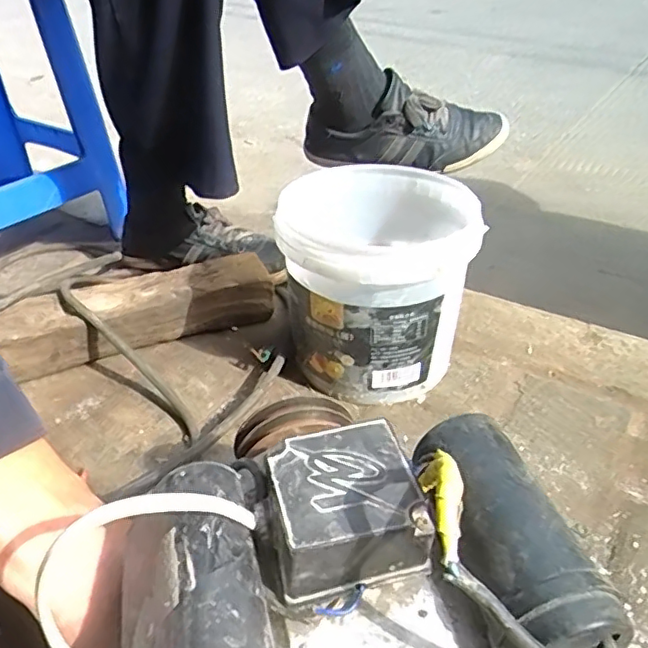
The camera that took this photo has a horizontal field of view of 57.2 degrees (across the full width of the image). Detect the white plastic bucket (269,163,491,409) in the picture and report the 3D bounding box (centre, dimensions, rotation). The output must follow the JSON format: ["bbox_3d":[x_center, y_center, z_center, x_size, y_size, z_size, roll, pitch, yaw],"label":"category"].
[{"bbox_3d":[0.057,-0.051,0.637,0.193,0.211,0.213,5,38,6],"label":"white plastic bucket"}]

